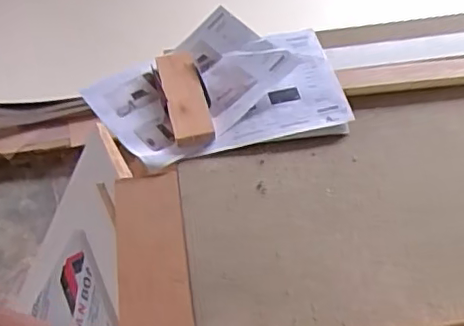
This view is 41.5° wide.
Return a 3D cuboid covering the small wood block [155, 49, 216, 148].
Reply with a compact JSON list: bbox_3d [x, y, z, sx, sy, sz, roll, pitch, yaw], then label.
[{"bbox_3d":[-0.074,-0.105,0.956,0.060,0.027,0.189,-13,50,-6],"label":"small wood block"}]

